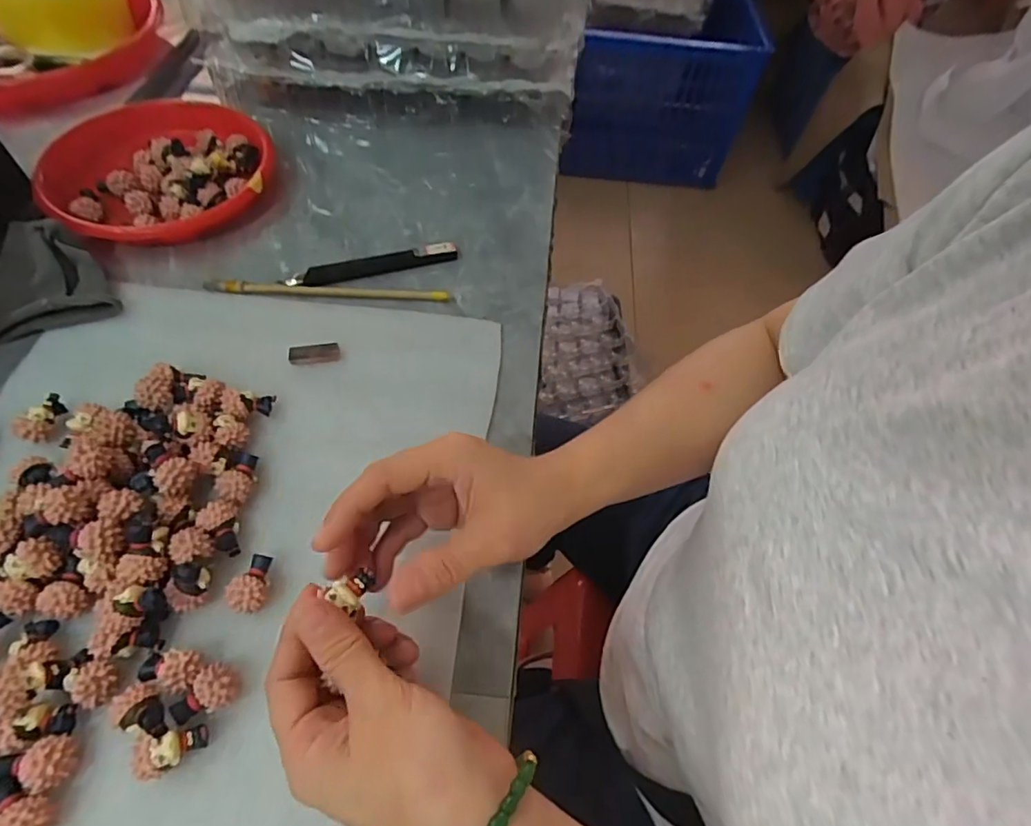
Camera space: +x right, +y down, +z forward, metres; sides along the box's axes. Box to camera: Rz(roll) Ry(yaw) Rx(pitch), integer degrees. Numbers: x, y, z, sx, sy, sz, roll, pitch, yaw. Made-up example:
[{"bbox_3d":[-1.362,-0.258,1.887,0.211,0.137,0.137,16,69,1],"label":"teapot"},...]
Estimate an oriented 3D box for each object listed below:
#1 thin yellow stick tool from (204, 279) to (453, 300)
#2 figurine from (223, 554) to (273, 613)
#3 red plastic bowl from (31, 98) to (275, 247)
[{"bbox_3d":[-0.142,-0.094,0.419,0.181,0.004,0.012,2,58,-4],"label":"thin yellow stick tool"},{"bbox_3d":[-0.141,0.092,0.293,0.017,0.020,0.031,1,58,-4],"label":"figurine"},{"bbox_3d":[-0.300,-0.216,0.465,0.168,0.027,0.169,2,58,-4],"label":"red plastic bowl"}]

